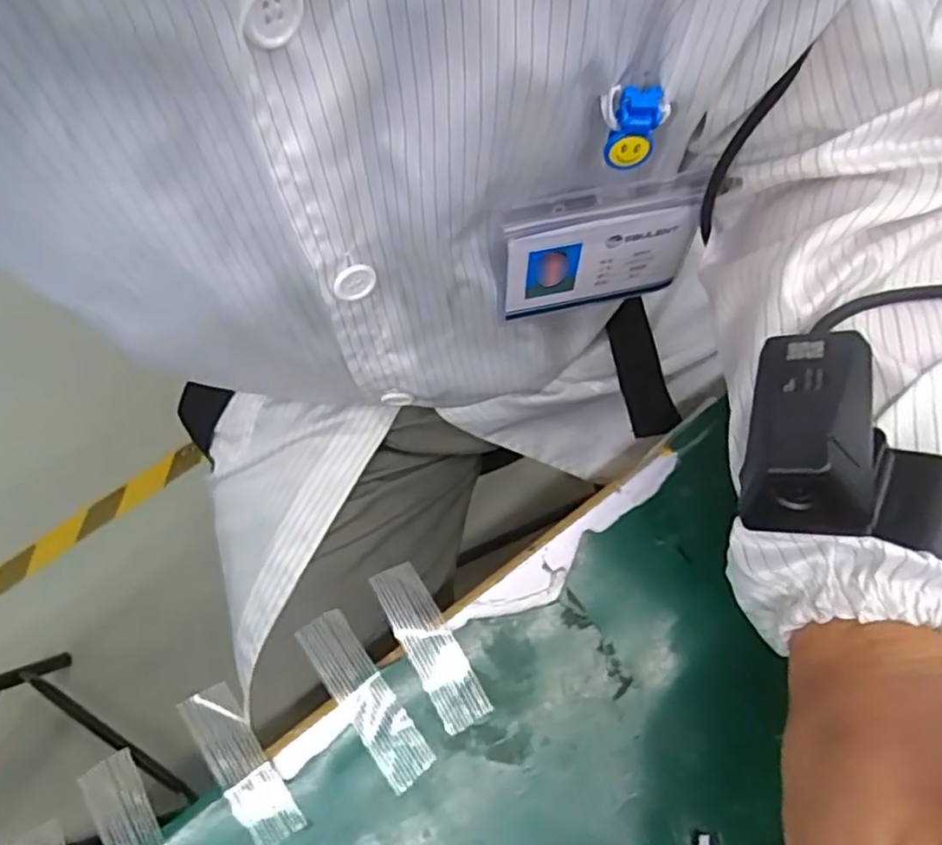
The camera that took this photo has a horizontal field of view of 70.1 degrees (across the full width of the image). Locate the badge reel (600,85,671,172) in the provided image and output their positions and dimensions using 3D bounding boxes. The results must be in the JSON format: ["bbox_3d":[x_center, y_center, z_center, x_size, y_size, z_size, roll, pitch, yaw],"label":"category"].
[{"bbox_3d":[0.062,-0.113,0.258,0.024,0.031,0.012,-3,68,2],"label":"badge reel"}]

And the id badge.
[{"bbox_3d":[0.060,-0.082,0.324,0.096,0.080,0.007,-12,60,-4],"label":"id badge"}]

